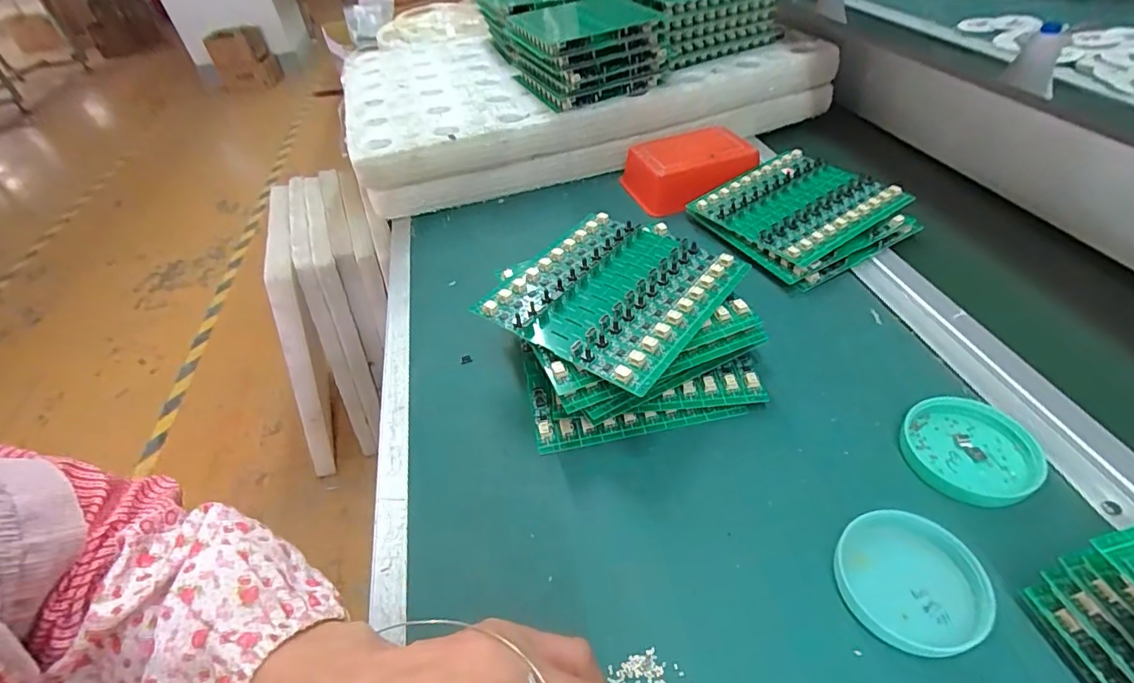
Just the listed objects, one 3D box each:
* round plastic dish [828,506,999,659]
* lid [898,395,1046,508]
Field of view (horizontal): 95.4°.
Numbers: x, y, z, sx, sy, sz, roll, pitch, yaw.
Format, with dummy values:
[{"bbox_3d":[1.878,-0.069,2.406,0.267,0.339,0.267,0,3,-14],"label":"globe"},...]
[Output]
[{"bbox_3d":[0.170,0.116,0.253,0.066,0.013,0.061,-4,44,4],"label":"round plastic dish"},{"bbox_3d":[0.235,0.061,0.300,0.065,0.014,0.064,-4,44,4],"label":"lid"}]

